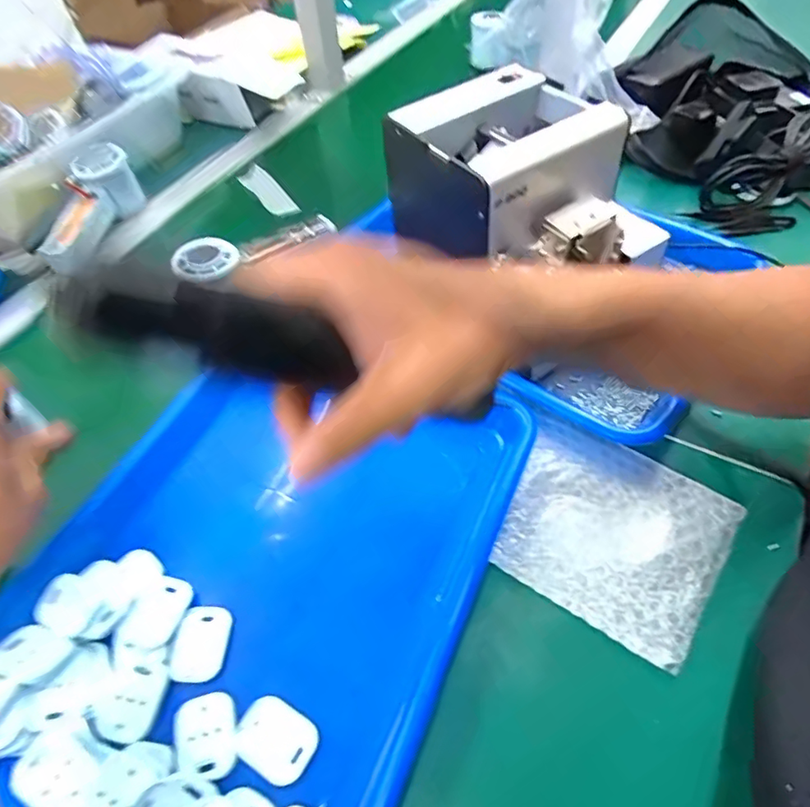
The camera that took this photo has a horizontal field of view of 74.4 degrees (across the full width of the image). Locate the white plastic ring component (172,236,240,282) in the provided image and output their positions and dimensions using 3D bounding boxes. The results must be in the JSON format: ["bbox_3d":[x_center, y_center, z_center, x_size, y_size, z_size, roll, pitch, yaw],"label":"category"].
[{"bbox_3d":[-0.170,-0.123,0.453,0.052,0.015,0.039,-26,60,-16],"label":"white plastic ring component"}]

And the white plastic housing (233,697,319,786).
[{"bbox_3d":[-0.066,0.172,0.273,0.040,0.004,0.029,20,57,21],"label":"white plastic housing"}]

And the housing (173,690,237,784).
[{"bbox_3d":[-0.103,0.171,0.274,0.030,0.004,0.038,-15,52,-5],"label":"housing"}]

